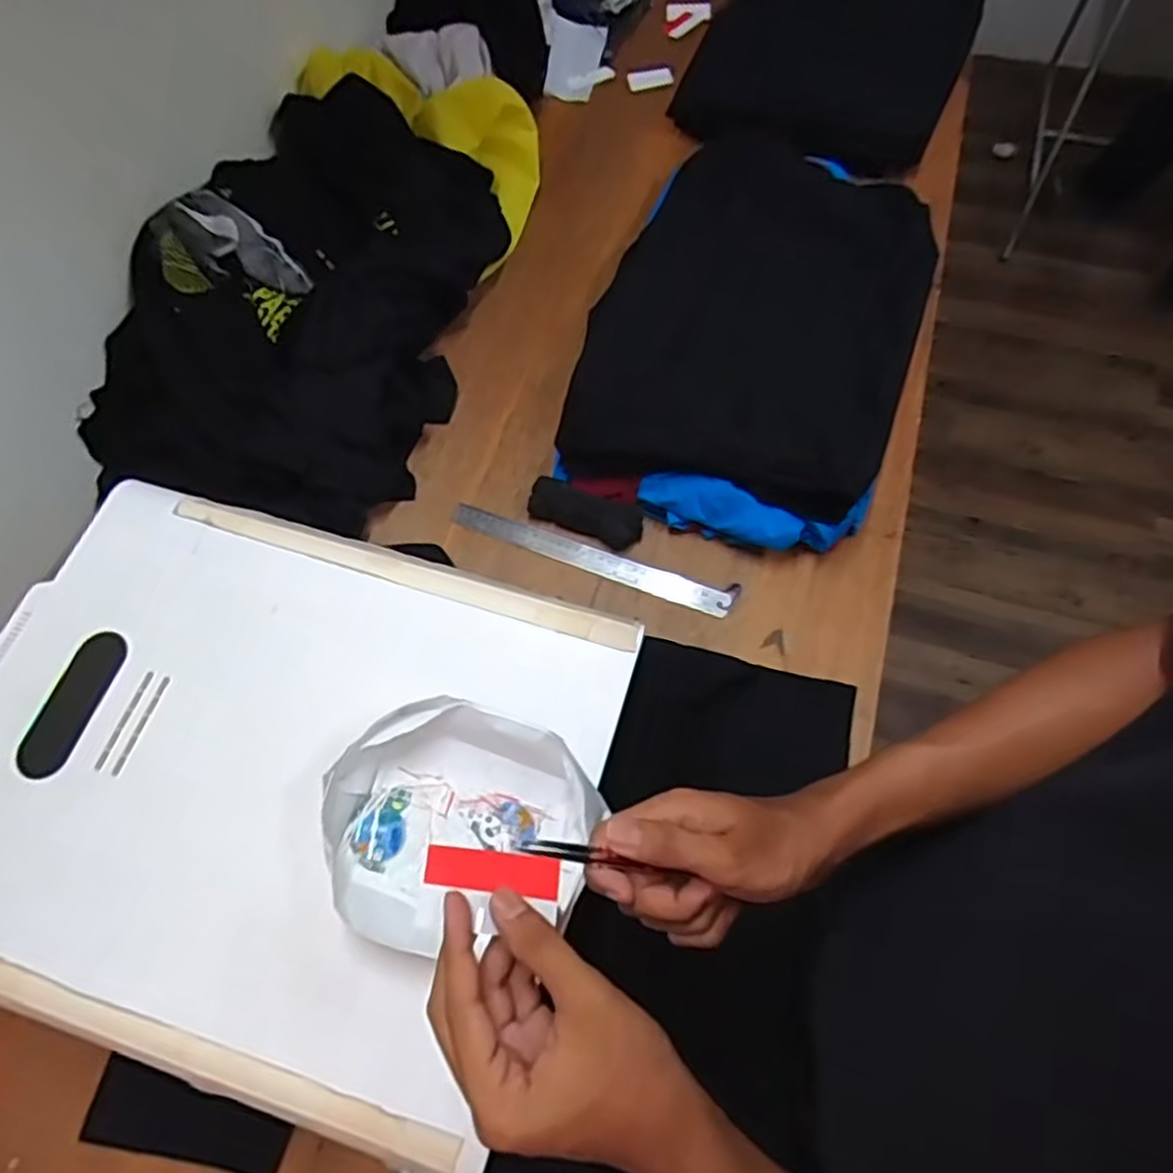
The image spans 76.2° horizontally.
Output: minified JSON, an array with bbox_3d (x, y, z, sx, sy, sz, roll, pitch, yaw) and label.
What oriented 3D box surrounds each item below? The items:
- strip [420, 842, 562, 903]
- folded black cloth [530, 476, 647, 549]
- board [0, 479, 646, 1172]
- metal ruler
[{"bbox_3d":[-0.046,0.140,0.369,0.065,0.004,0.019,11,65,-10],"label":"strip"},{"bbox_3d":[0.001,-0.083,0.831,0.125,0.032,0.050,20,68,11],"label":"folded black cloth"},{"bbox_3d":[-0.254,0.136,0.576,0.499,0.024,0.394,15,67,9],"label":"board"},{"bbox_3d":[0.003,-0.032,0.824,0.319,0.006,0.029,20,77,11],"label":"metal ruler"}]

